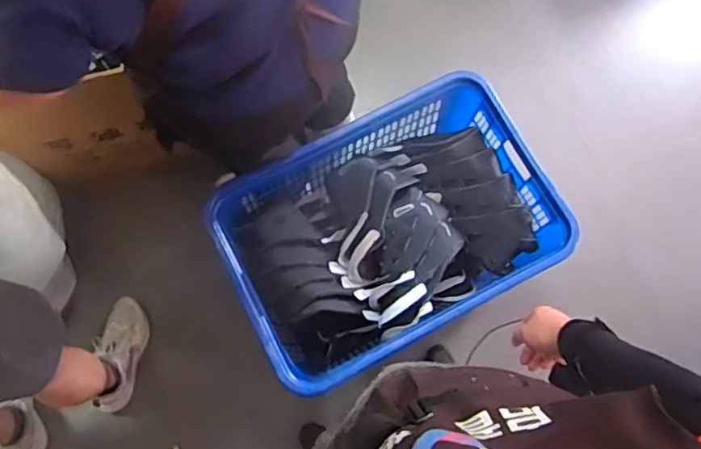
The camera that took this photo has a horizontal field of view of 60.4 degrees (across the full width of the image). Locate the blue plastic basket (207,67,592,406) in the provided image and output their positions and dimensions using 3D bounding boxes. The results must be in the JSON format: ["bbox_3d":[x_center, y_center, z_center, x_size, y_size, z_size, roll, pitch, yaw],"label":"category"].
[{"bbox_3d":[0.082,0.019,1.449,0.719,0.311,0.515,-27,78,-8],"label":"blue plastic basket"}]

